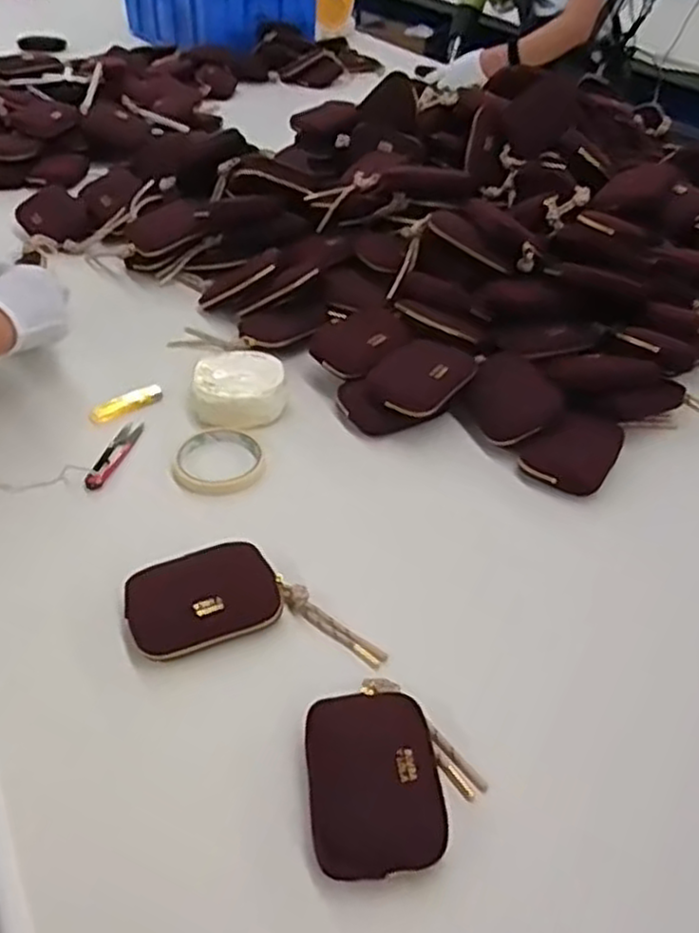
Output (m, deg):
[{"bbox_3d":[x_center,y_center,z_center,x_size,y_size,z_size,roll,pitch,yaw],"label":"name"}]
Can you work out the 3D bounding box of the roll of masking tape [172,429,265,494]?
[{"bbox_3d":[-0.129,-0.006,0.732,0.087,0.015,0.087,1,40,-1],"label":"roll of masking tape"}]

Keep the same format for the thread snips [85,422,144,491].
[{"bbox_3d":[-0.233,-0.014,0.736,0.024,0.004,0.102,9,41,8],"label":"thread snips"}]

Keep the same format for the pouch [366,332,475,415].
[{"bbox_3d":[0.076,-0.100,0.782,0.086,0.040,0.119,29,47,28],"label":"pouch"}]

